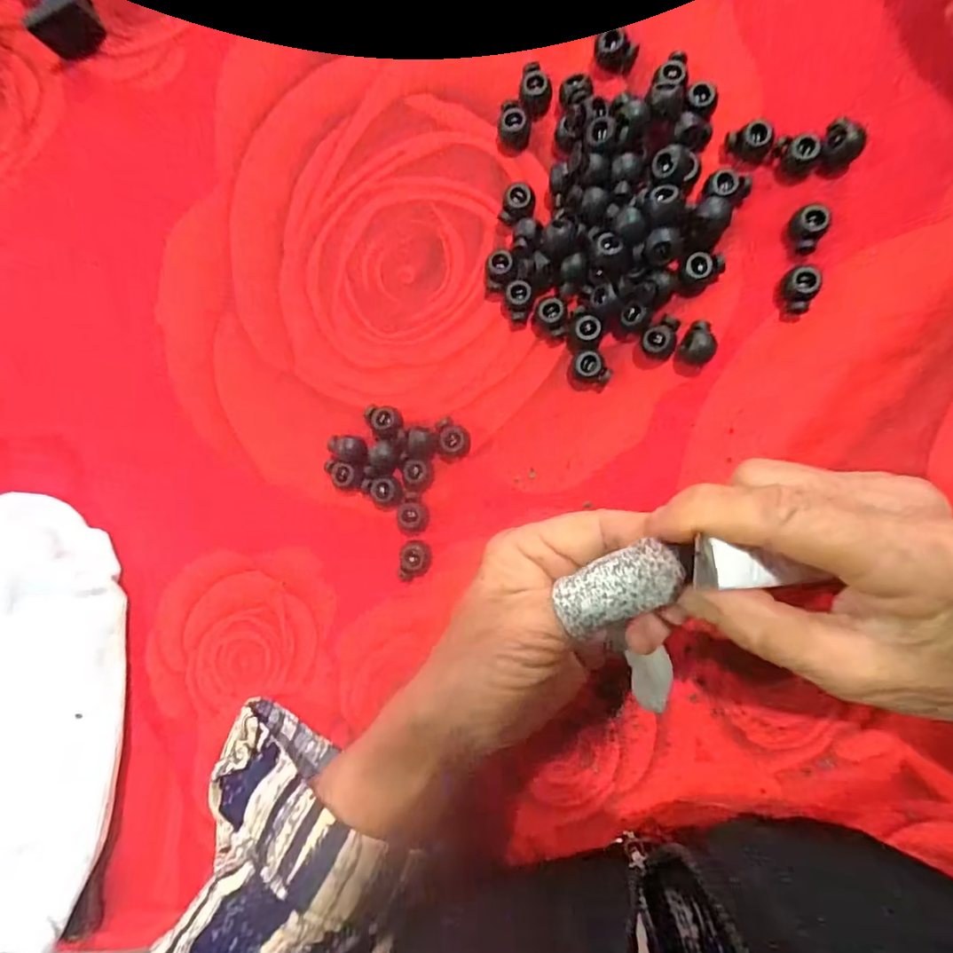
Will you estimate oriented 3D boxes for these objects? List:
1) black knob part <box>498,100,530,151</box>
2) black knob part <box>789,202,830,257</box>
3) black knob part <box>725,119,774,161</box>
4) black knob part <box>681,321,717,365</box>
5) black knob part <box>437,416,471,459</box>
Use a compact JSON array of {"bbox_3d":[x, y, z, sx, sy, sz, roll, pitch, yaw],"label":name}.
[{"bbox_3d":[0.017,-0.167,0.259,0.014,0.011,0.019,-8,89,8],"label":"black knob part"},{"bbox_3d":[0.143,-0.106,0.236,0.013,0.013,0.017,16,92,7],"label":"black knob part"},{"bbox_3d":[0.120,-0.147,0.240,0.017,0.013,0.012,2,90,8],"label":"black knob part"},{"bbox_3d":[0.099,-0.059,0.243,0.013,0.014,0.021,17,93,7],"label":"black knob part"},{"bbox_3d":[-0.012,-0.018,0.264,0.015,0.011,0.019,0,90,8],"label":"black knob part"}]

